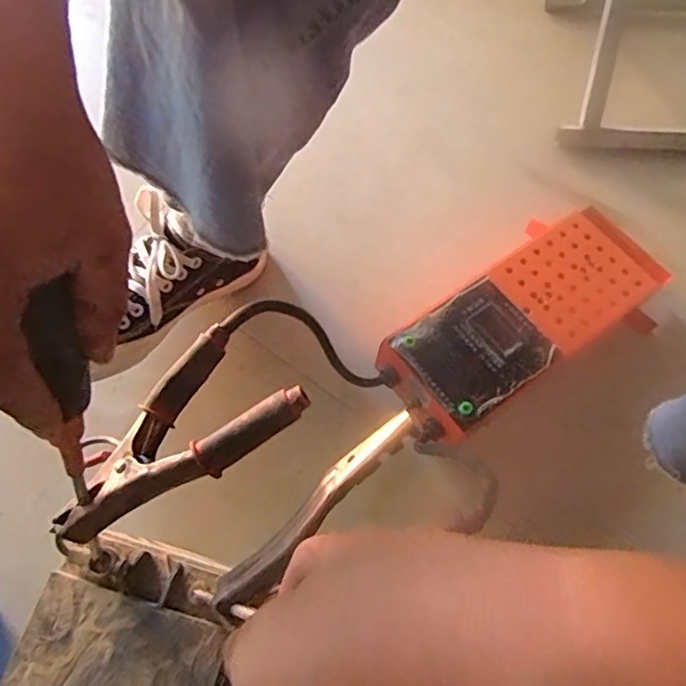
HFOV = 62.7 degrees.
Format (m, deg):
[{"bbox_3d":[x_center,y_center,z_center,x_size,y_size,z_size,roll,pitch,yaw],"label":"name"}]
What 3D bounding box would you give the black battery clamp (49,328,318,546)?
[{"bbox_3d":[-0.089,0.055,0.293,0.077,0.043,0.129,39,73,17],"label":"black battery clamp"}]

